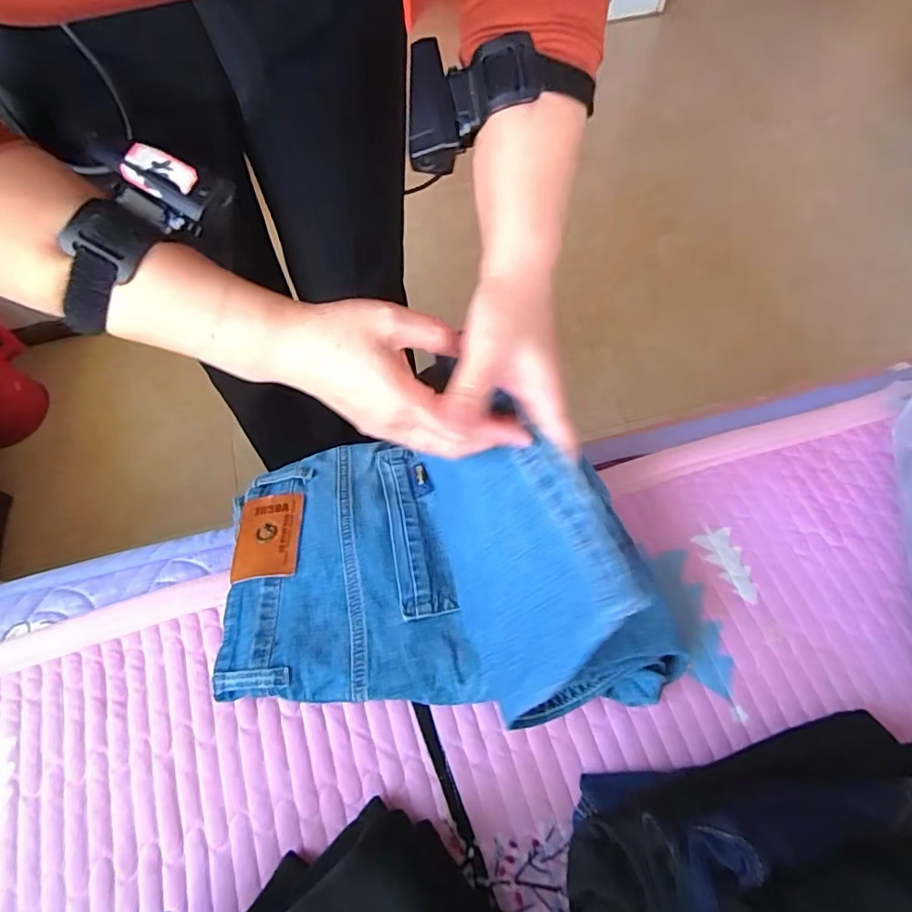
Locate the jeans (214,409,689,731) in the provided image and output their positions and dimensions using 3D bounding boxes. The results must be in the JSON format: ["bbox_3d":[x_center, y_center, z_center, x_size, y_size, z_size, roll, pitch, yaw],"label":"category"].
[{"bbox_3d":[-0.015,0.063,0.377,0.318,0.152,0.202,3,66,1],"label":"jeans"}]

